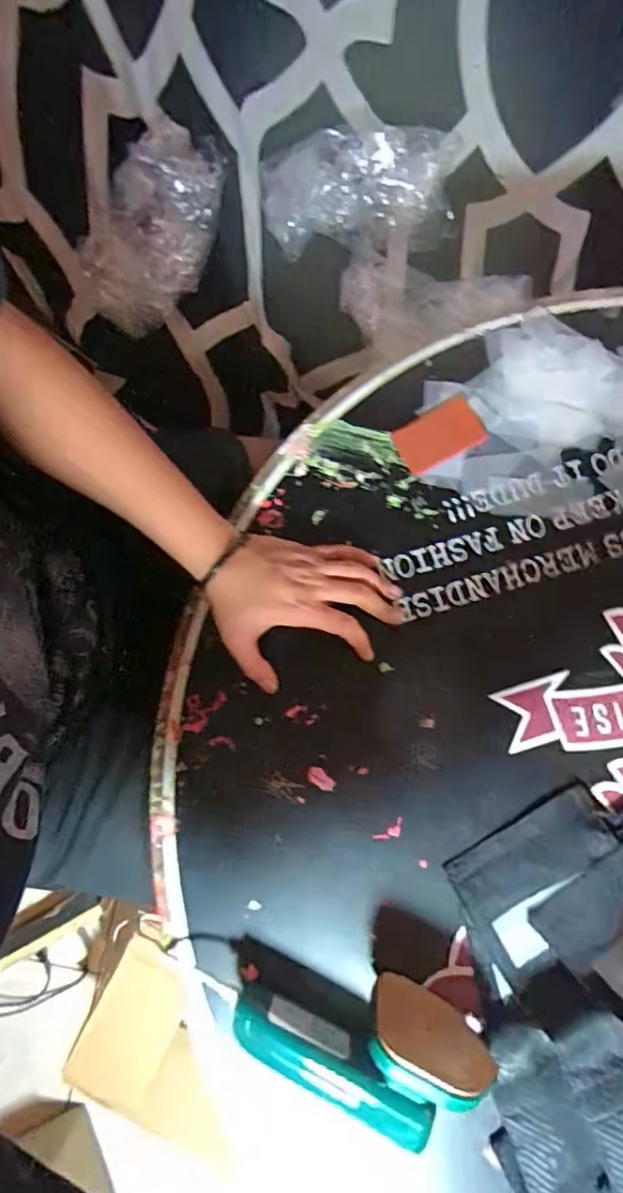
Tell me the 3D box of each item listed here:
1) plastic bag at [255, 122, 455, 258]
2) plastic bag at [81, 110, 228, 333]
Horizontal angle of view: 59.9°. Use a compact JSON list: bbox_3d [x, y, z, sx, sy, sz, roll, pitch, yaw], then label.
[{"bbox_3d":[0.076,-0.661,0.873,0.317,0.081,0.160,2,78,1],"label":"plastic bag"},{"bbox_3d":[-0.259,-0.616,0.908,0.176,0.114,0.336,24,98,-21],"label":"plastic bag"}]

